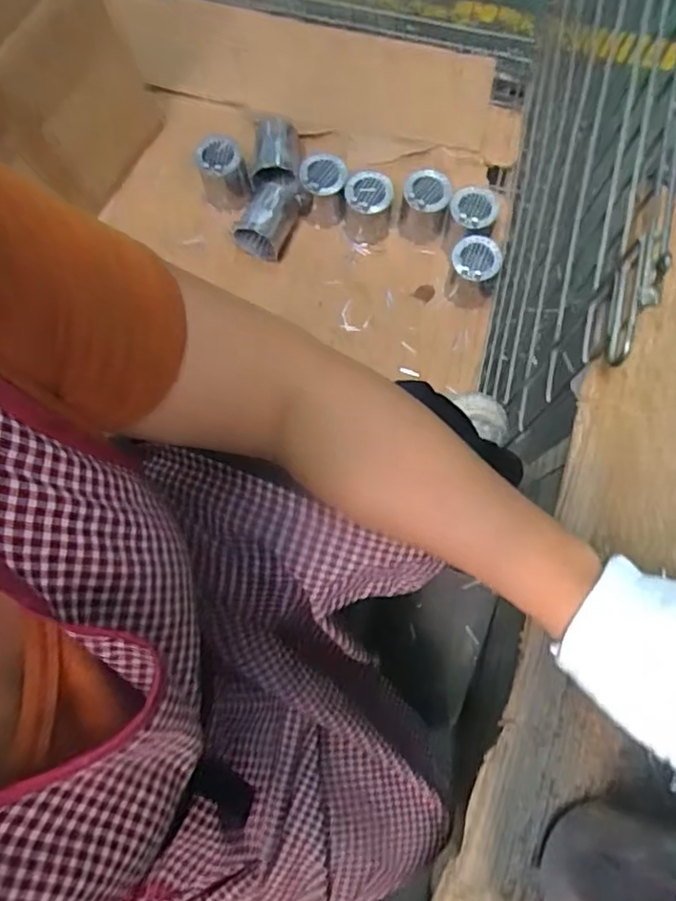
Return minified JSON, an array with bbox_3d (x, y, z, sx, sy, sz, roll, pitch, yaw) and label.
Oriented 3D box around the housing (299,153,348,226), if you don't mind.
[{"bbox_3d":[-0.027,-0.502,1.213,0.087,0.116,0.089,0,77,1],"label":"housing"}]

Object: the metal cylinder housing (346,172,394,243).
[{"bbox_3d":[0.057,-0.461,1.198,0.089,0.109,0.087,0,77,1],"label":"metal cylinder housing"}]

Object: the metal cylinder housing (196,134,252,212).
[{"bbox_3d":[-0.220,-0.532,1.232,0.087,0.131,0.090,0,77,1],"label":"metal cylinder housing"}]

